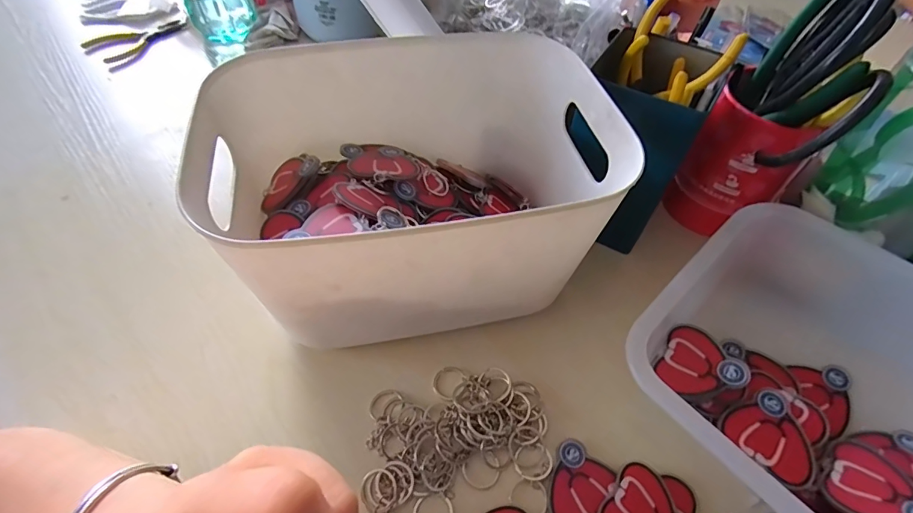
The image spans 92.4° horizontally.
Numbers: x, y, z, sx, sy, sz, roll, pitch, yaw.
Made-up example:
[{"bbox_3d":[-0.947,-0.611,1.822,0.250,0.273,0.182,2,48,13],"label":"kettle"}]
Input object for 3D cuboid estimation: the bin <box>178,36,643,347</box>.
[{"bbox_3d":[-0.027,-0.042,0.325,0.251,0.153,0.183,-9,54,-8],"label":"bin"}]

